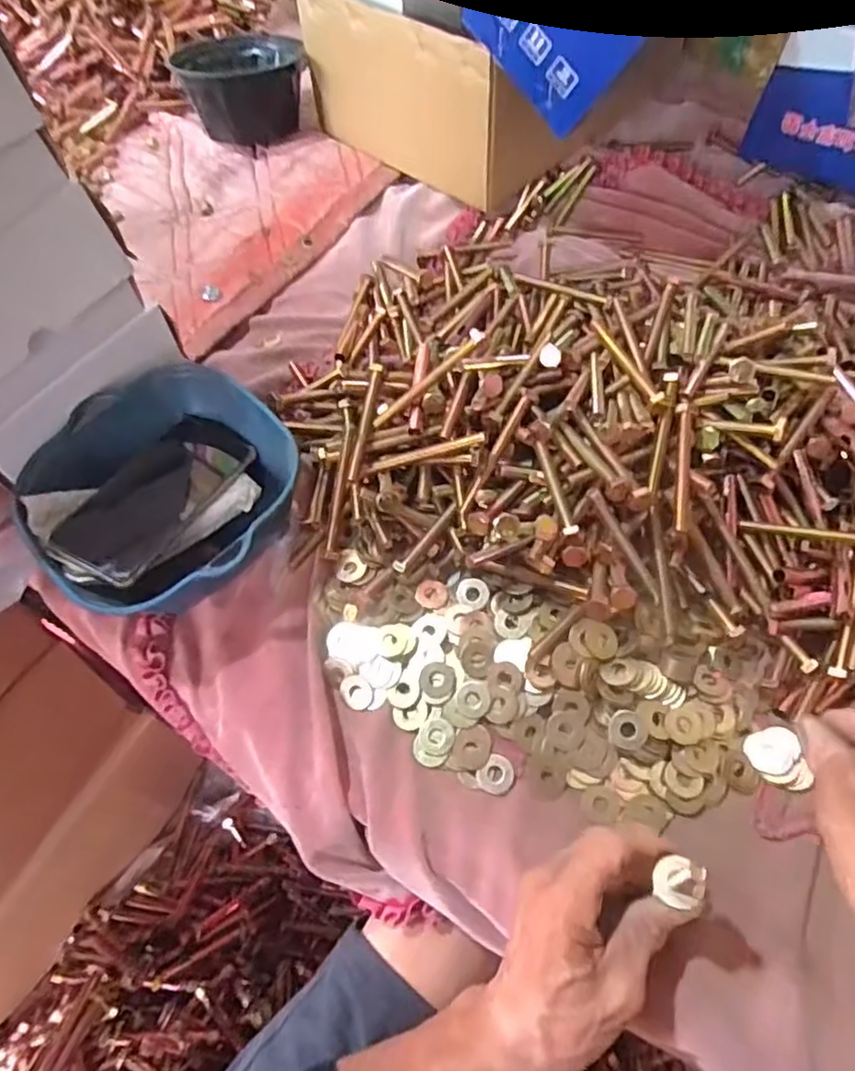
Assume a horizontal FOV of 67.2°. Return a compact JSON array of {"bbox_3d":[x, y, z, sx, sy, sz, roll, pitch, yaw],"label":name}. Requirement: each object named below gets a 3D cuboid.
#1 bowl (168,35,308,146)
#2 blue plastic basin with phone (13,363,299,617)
[{"bbox_3d":[-0.217,-0.551,0.792,0.150,0.076,0.128,-25,64,-9],"label":"bowl"},{"bbox_3d":[-0.202,-0.026,0.504,0.188,0.078,0.185,-1,62,3],"label":"blue plastic basin with phone"}]

